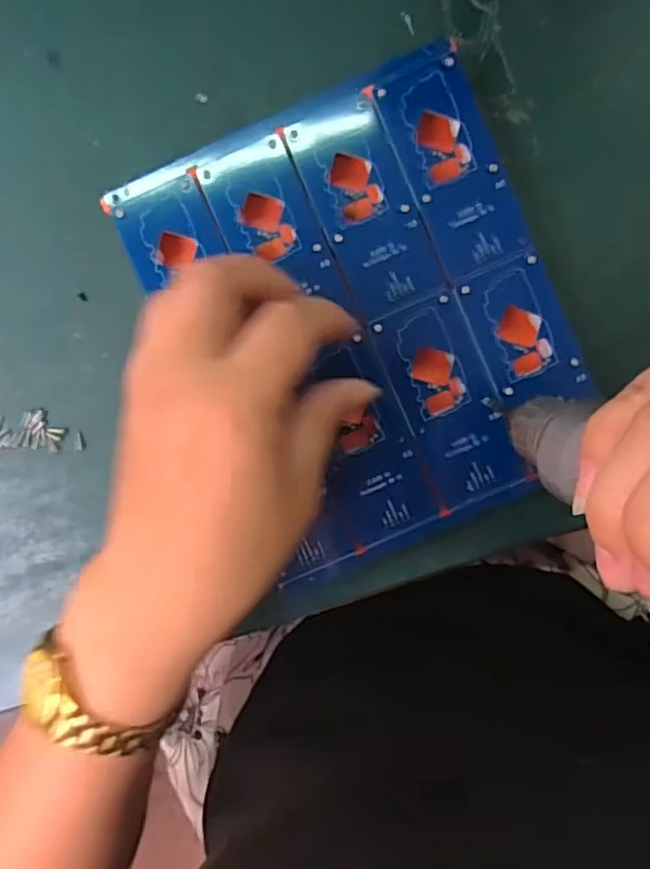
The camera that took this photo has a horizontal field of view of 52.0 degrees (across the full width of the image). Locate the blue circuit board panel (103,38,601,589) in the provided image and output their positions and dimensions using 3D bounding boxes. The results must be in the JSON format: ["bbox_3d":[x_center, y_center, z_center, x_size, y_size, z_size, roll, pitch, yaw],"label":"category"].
[{"bbox_3d":[0.018,-0.050,0.286,0.155,0.005,0.182,-24,92,2],"label":"blue circuit board panel"}]

